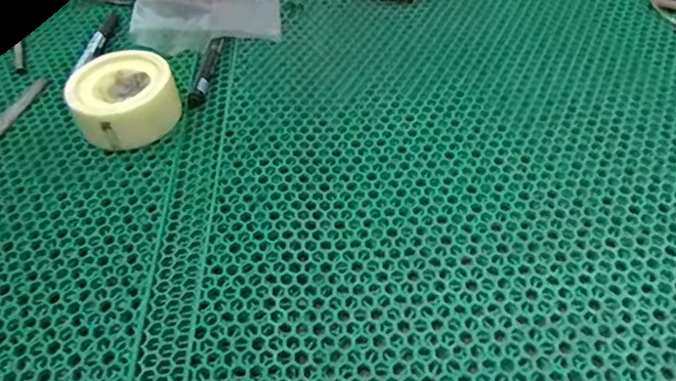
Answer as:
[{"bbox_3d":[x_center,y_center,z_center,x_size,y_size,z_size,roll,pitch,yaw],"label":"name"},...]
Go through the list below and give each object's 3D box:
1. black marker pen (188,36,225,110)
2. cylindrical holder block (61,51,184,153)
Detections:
[{"bbox_3d":[-0.137,-0.126,0.593,0.020,0.013,0.100,5,50,9],"label":"black marker pen"},{"bbox_3d":[-0.202,-0.088,0.543,0.098,0.047,0.088,-28,53,-19],"label":"cylindrical holder block"}]

